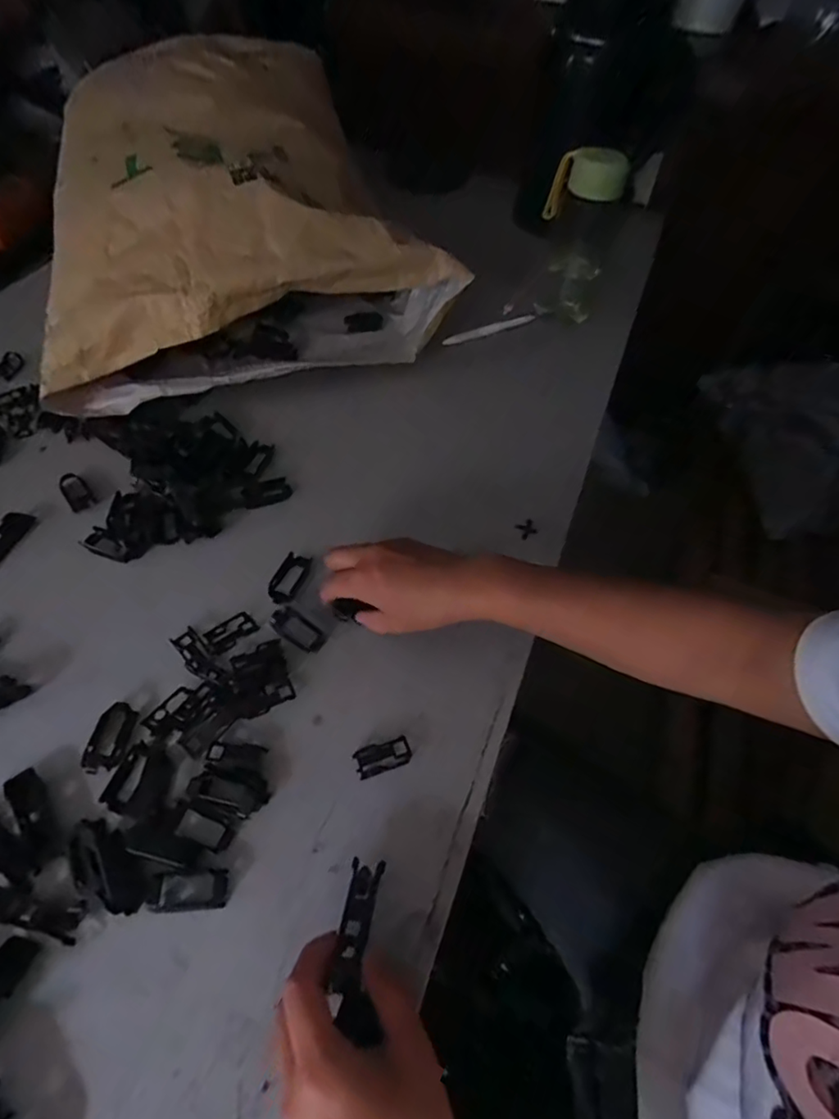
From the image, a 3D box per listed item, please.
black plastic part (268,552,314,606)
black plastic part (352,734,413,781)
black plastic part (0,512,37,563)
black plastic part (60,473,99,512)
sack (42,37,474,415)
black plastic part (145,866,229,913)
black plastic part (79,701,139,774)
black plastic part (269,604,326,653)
[{"bbox_3d":[-0.115,0.016,0.493,0.025,0.007,0.051,18,53,8],"label":"black plastic part"},{"bbox_3d":[-0.026,0.143,0.406,0.040,0.010,0.020,-17,56,-18],"label":"black plastic part"},{"bbox_3d":[-0.371,-0.016,0.499,0.025,0.008,0.065,14,52,5],"label":"black plastic part"},{"bbox_3d":[-0.328,-0.066,0.536,0.023,0.007,0.049,-33,62,-27],"label":"black plastic part"},{"bbox_3d":[-0.237,-0.441,0.717,0.430,0.189,0.535,-12,55,-15],"label":"sack"},{"bbox_3d":[-0.145,0.207,0.353,0.046,0.004,0.023,-1,52,-6],"label":"black plastic part"},{"bbox_3d":[-0.221,0.125,0.400,0.026,0.005,0.048,8,52,0],"label":"black plastic part"},{"bbox_3d":[-0.101,0.057,0.462,0.050,0.008,0.024,30,55,17],"label":"black plastic part"}]

